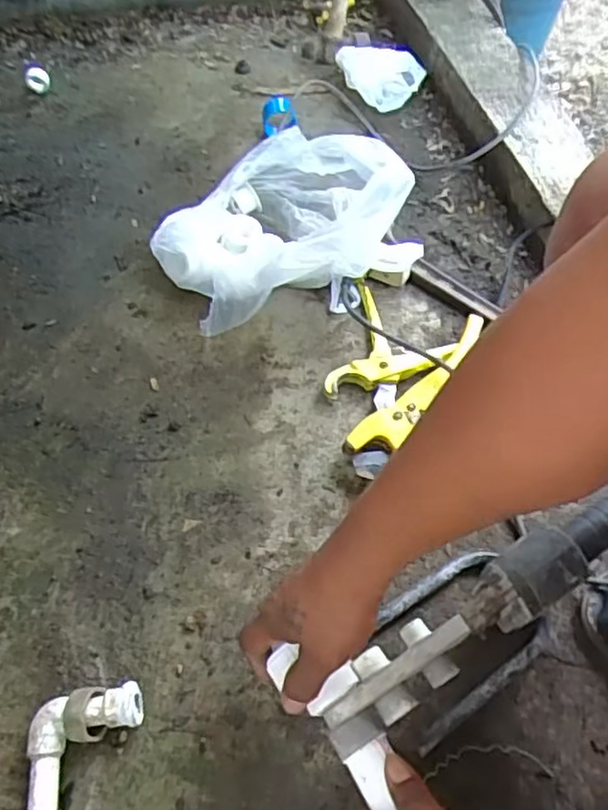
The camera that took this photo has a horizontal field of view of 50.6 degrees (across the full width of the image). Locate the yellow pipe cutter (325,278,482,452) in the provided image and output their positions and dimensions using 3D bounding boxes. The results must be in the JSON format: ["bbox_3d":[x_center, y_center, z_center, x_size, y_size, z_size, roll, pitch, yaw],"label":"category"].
[{"bbox_3d":[0.096,-0.037,0.700,0.140,0.039,0.220,21,59,9],"label":"yellow pipe cutter"}]

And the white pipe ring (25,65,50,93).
[{"bbox_3d":[-0.398,-0.486,0.959,0.035,0.034,0.017,-1,34,-9],"label":"white pipe ring"}]

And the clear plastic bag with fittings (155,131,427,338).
[{"bbox_3d":[-0.033,-0.219,0.747,0.276,0.144,0.196,-14,60,-13],"label":"clear plastic bag with fittings"}]

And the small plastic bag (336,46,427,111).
[{"bbox_3d":[0.118,-0.510,0.993,0.139,0.042,0.112,7,58,0],"label":"small plastic bag"}]

